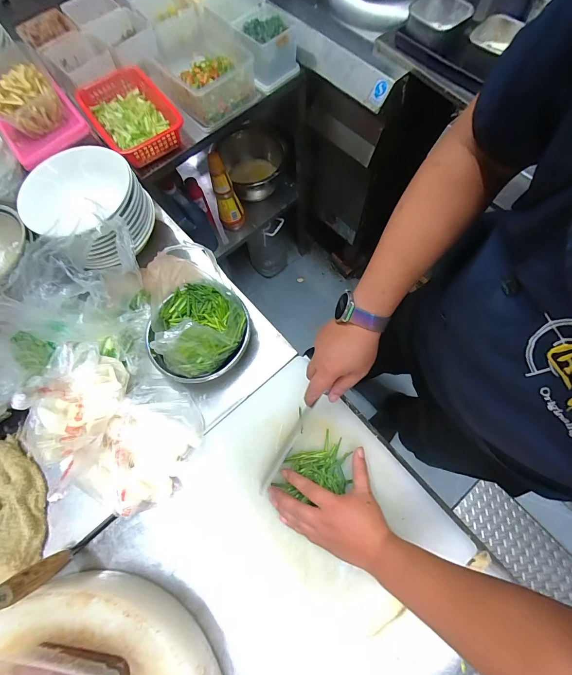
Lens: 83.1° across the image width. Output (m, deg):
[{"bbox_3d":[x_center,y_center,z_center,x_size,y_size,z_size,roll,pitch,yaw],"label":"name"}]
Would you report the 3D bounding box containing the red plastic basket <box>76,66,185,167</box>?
[{"bbox_3d":[-0.335,-0.484,0.709,0.163,0.065,0.221,-35,73,-9],"label":"red plastic basket"}]

